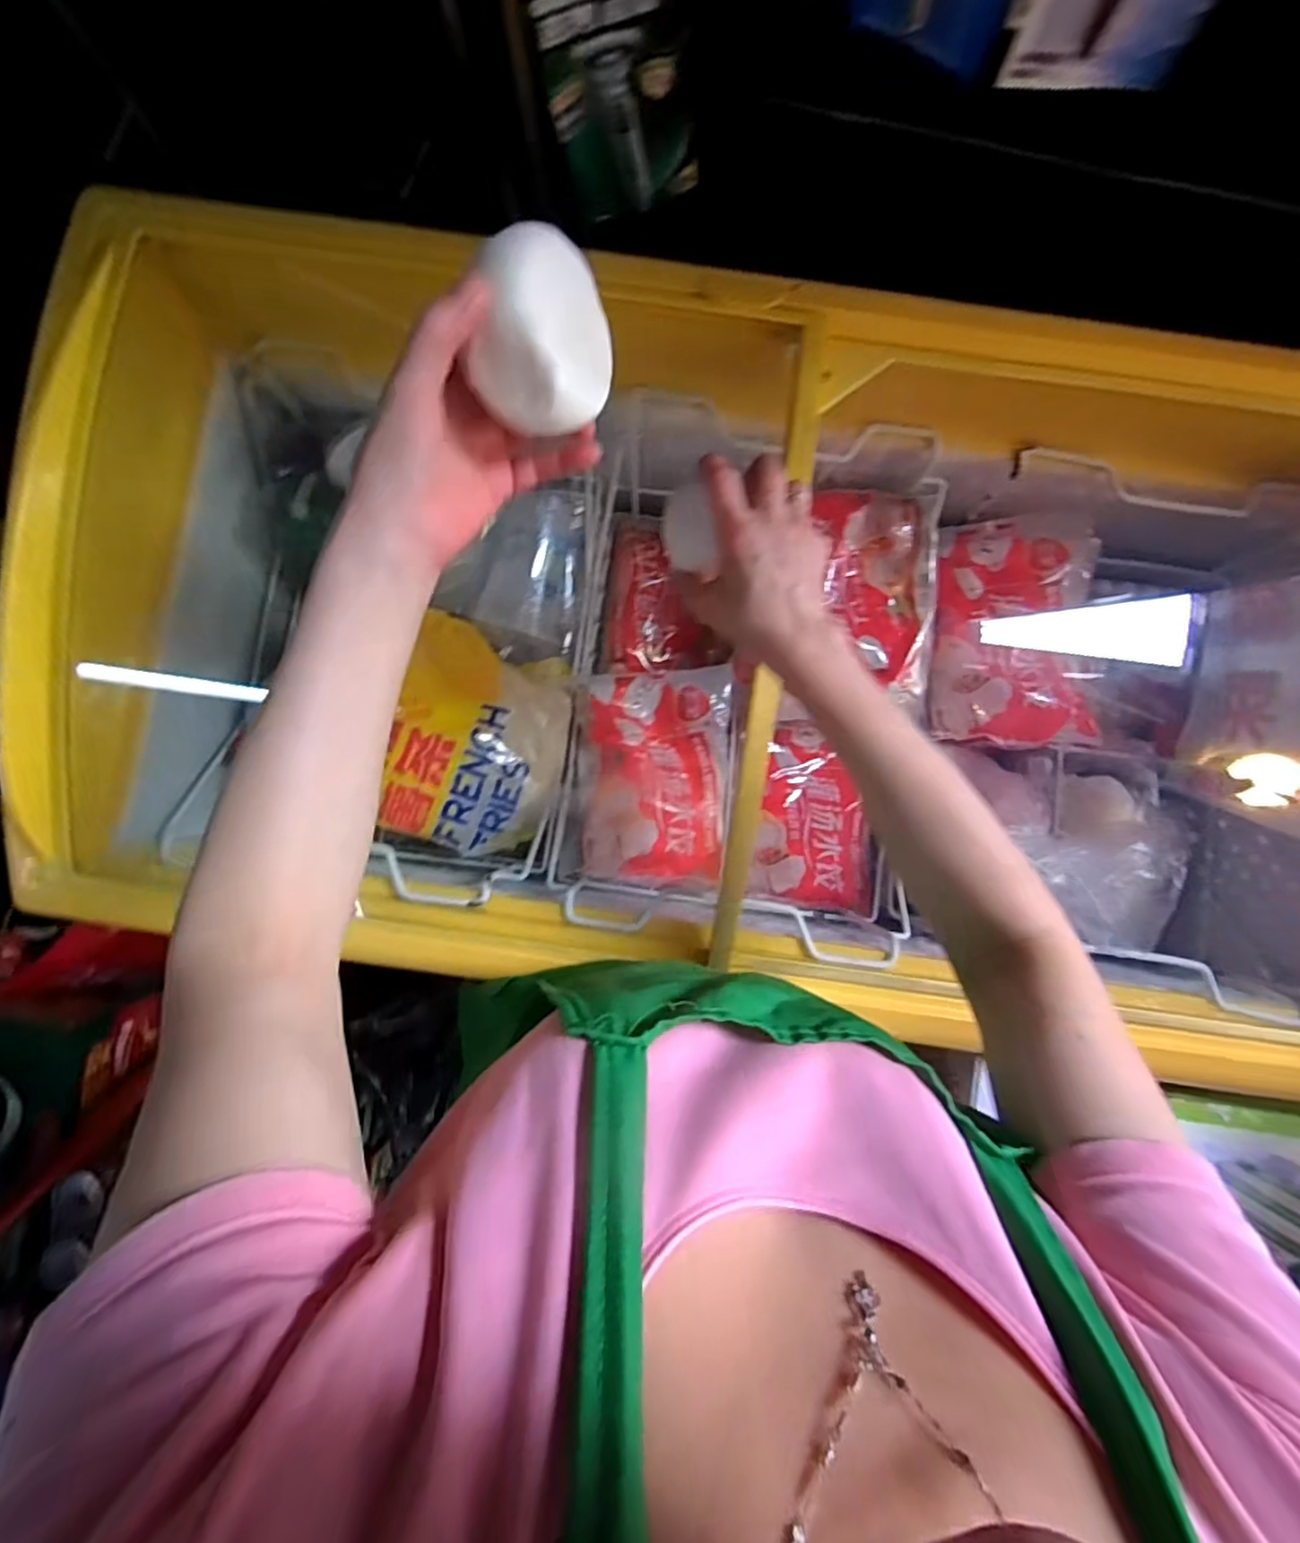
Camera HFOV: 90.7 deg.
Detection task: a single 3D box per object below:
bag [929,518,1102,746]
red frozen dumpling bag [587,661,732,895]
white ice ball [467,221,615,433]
[{"bbox_3d":[0.389,-0.151,0.688,0.176,0.042,0.237,3,86,1],"label":"bag"},{"bbox_3d":[0.009,0.003,0.688,0.155,0.050,0.236,4,86,1],"label":"red frozen dumpling bag"},{"bbox_3d":[-0.052,-0.205,0.302,0.067,0.065,0.071,-7,85,0],"label":"white ice ball"}]

